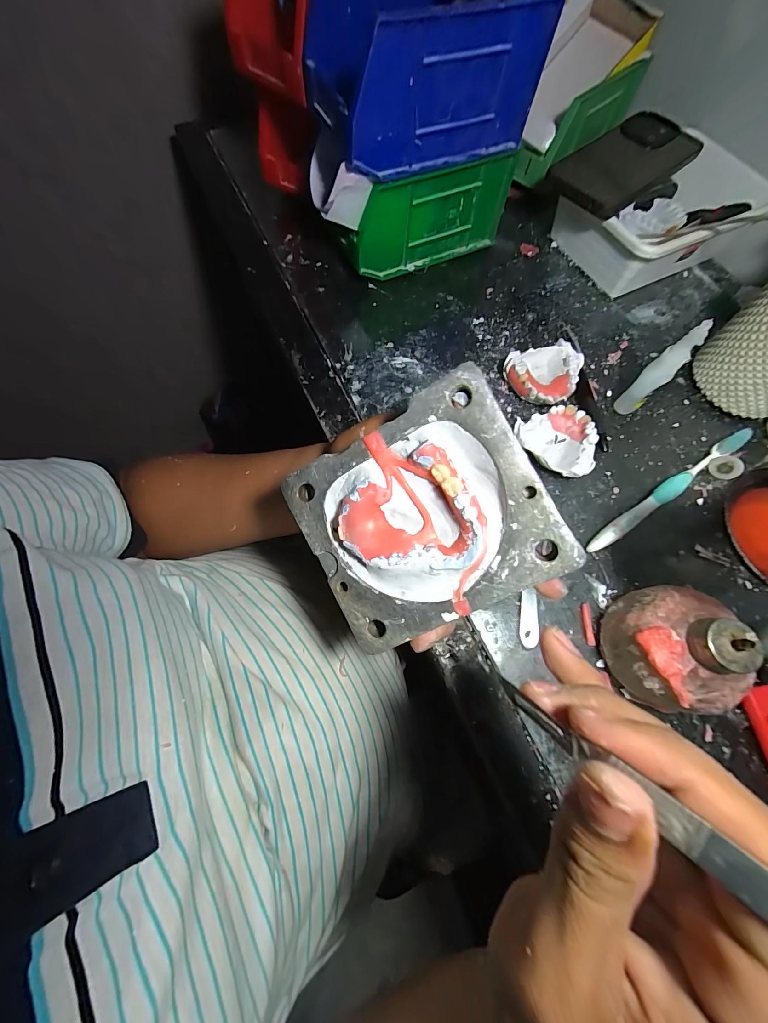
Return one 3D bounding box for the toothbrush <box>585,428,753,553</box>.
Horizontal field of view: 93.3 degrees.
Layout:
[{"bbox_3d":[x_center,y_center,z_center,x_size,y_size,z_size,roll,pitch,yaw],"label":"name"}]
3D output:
[{"bbox_3d":[0.242,-0.022,0.301,0.197,0.012,0.014,-32,73,-11],"label":"toothbrush"}]

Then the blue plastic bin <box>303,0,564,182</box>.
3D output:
[{"bbox_3d":[0.030,-0.353,0.289,0.168,0.086,0.101,-23,71,-9],"label":"blue plastic bin"}]

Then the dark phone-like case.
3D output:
[{"bbox_3d":[0.240,-0.344,0.356,0.162,0.016,0.080,-38,74,-13],"label":"dark phone-like case"}]

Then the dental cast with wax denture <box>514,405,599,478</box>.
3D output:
[{"bbox_3d":[0.150,-0.059,0.306,0.049,0.027,0.065,-32,73,-12],"label":"dental cast with wax denture"}]

